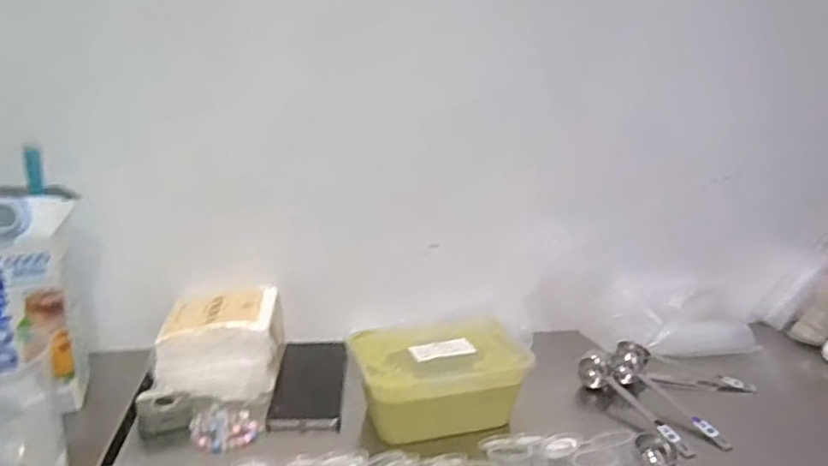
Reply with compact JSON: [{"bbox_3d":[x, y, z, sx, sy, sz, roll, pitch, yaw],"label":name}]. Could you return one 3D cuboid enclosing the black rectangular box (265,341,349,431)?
[{"bbox_3d":[-0.114,0.167,0.689,0.074,0.021,0.155,1,17,-2],"label":"black rectangular box"}]

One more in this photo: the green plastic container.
[{"bbox_3d":[0.026,0.144,0.643,0.175,0.066,0.135,-3,18,-13],"label":"green plastic container"}]

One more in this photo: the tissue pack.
[{"bbox_3d":[-0.210,0.125,0.688,0.131,0.076,0.132,-2,18,-12],"label":"tissue pack"}]

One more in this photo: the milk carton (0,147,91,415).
[{"bbox_3d":[-0.375,0.061,0.610,0.086,0.219,0.078,-2,18,-13],"label":"milk carton"}]

